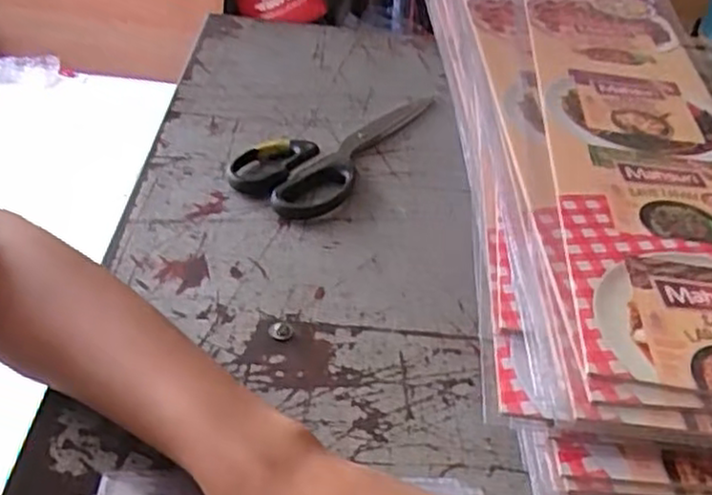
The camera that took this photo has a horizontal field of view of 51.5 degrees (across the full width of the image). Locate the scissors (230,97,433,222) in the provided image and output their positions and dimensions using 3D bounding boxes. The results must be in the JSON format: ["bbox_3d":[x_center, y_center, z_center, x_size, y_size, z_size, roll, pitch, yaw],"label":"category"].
[{"bbox_3d":[-0.012,-0.076,0.512,0.074,0.010,0.188,23,42,20],"label":"scissors"}]

